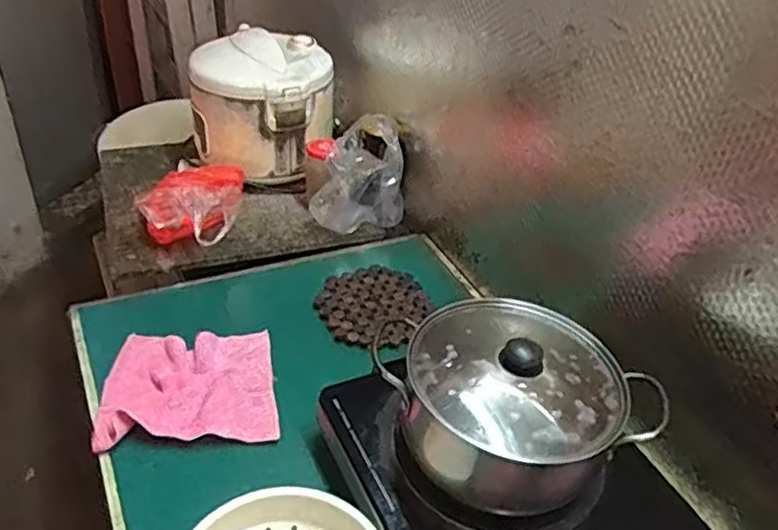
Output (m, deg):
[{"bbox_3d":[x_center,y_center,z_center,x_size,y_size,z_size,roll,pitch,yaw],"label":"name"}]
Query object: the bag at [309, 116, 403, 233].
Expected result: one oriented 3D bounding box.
[{"bbox_3d":[-0.041,-0.155,1.157,0.096,0.157,0.157,32,44,30],"label":"bag"}]

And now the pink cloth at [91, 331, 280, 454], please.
[{"bbox_3d":[-0.253,0.150,0.845,0.208,0.033,0.168,-3,38,-11],"label":"pink cloth"}]

